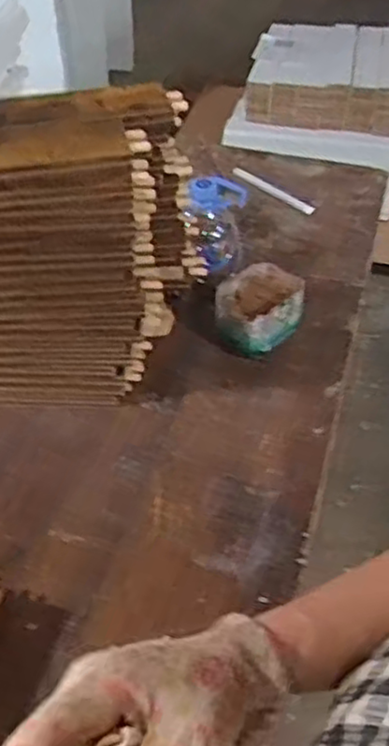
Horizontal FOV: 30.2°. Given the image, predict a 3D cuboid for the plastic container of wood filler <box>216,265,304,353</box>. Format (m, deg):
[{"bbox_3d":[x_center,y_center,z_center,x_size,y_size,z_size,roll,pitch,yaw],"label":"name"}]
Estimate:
[{"bbox_3d":[0.076,-0.069,0.853,0.100,0.075,0.088,5,44,5],"label":"plastic container of wood filler"}]

